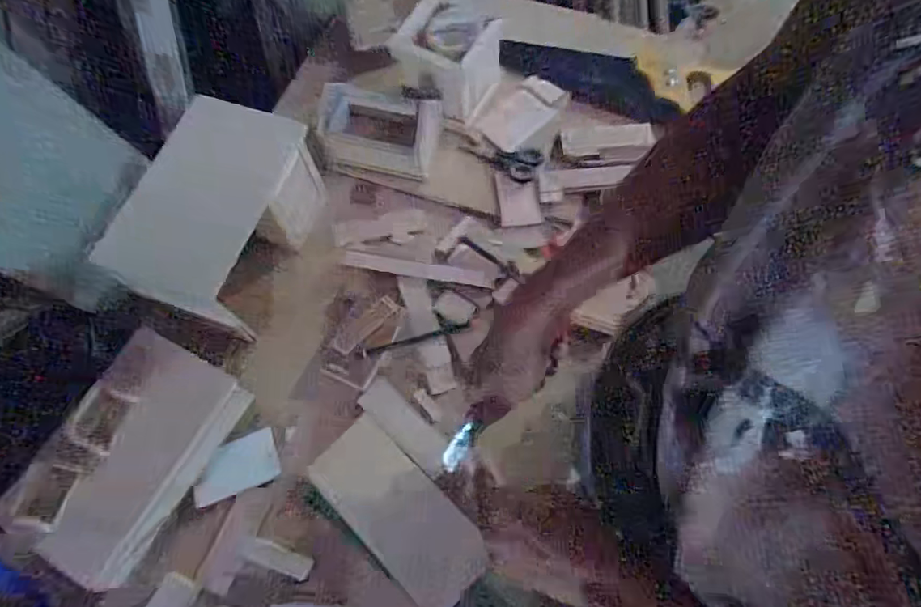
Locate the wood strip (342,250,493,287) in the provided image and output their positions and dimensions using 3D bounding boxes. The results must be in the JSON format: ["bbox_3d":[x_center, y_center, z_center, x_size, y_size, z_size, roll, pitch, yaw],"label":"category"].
[{"bbox_3d":[-0.053,-0.043,0.624,0.180,0.007,0.021,10,67,7],"label":"wood strip"}]

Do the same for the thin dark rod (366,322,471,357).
[{"bbox_3d":[-0.048,0.039,0.592,0.122,0.004,0.010,-15,66,-4],"label":"thin dark rod"}]

